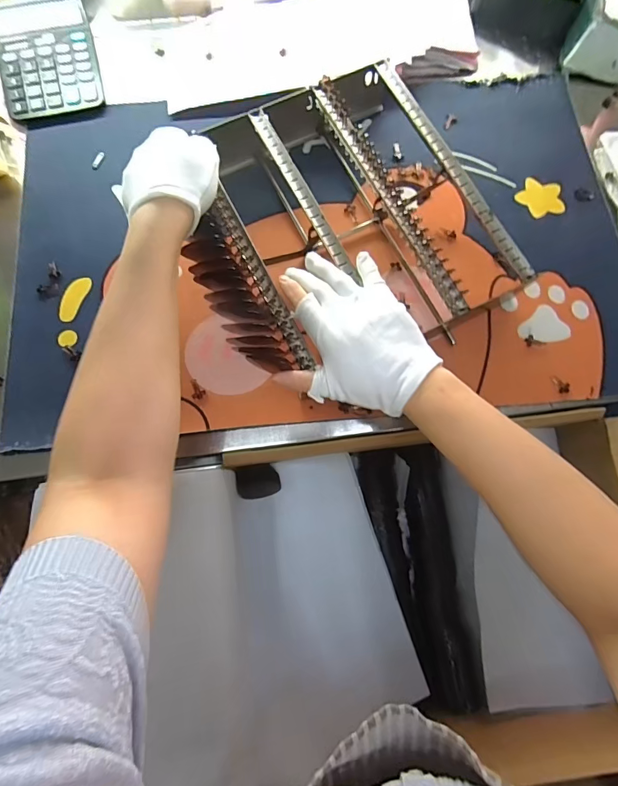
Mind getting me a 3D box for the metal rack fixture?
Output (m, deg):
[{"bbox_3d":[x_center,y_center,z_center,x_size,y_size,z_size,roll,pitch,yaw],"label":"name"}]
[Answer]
[{"bbox_3d":[0.019,-0.187,0.413,0.295,0.072,0.322,-24,78,-7],"label":"metal rack fixture"}]

